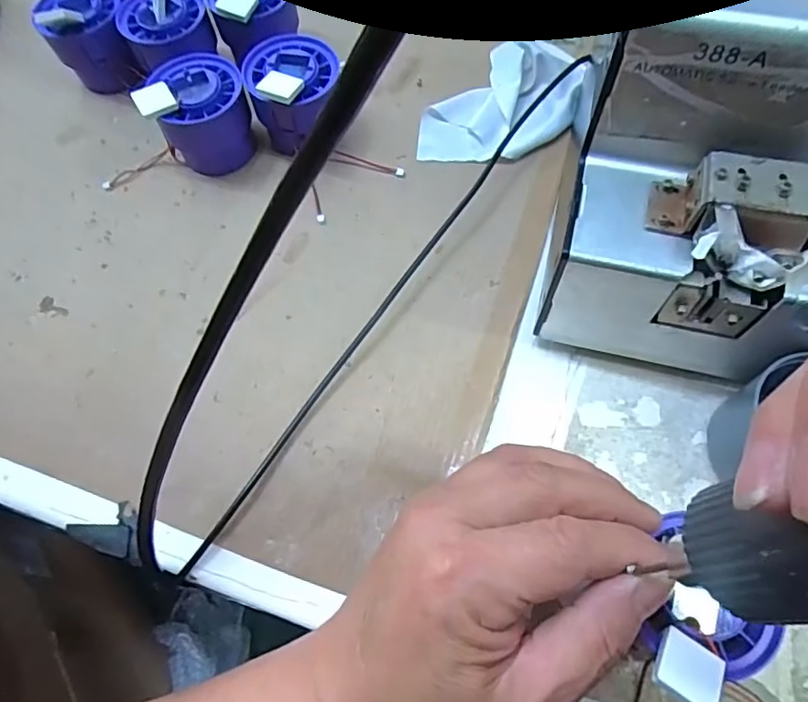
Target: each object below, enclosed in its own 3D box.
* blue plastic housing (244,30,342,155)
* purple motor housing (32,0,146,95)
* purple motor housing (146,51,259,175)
[{"bbox_3d":[-0.065,-0.156,0.339,0.054,0.056,0.054,-1,66,3],"label":"blue plastic housing"},{"bbox_3d":[-0.209,-0.211,0.369,0.051,0.056,0.060,-25,67,-8],"label":"purple motor housing"},{"bbox_3d":[-0.123,-0.148,0.342,0.055,0.055,0.050,-1,66,3],"label":"purple motor housing"}]

